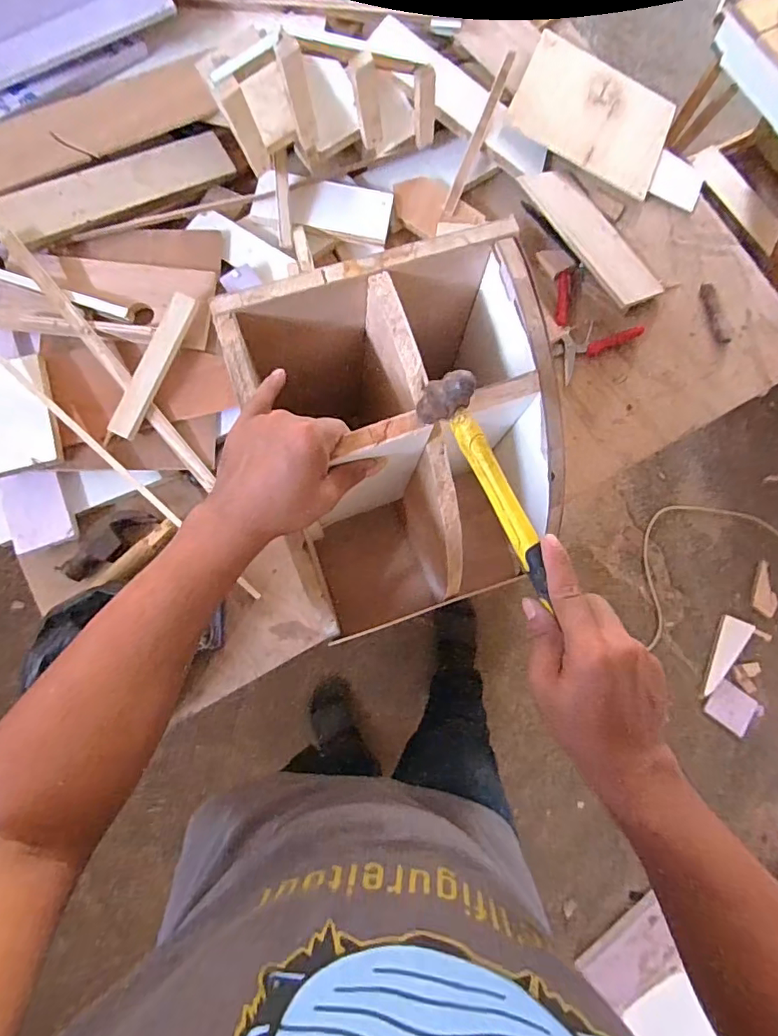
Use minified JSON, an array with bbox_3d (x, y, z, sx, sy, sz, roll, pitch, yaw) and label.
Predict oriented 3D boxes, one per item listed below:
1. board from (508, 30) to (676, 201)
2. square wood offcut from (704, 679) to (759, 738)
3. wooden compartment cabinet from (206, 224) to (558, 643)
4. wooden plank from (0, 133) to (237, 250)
[{"bbox_3d":[0.350,-0.689,0.882,0.265,0.018,0.217,24,80,-4],"label":"board"},{"bbox_3d":[0.961,0.531,1.459,0.128,0.015,0.111,37,77,5],"label":"square wood offcut"},{"bbox_3d":[0.022,-0.061,0.585,0.275,0.318,0.312,-18,81,-4],"label":"wooden compartment cabinet"},{"bbox_3d":[-0.381,-0.468,0.740,0.333,0.025,0.078,-36,83,-22],"label":"wooden plank"}]

